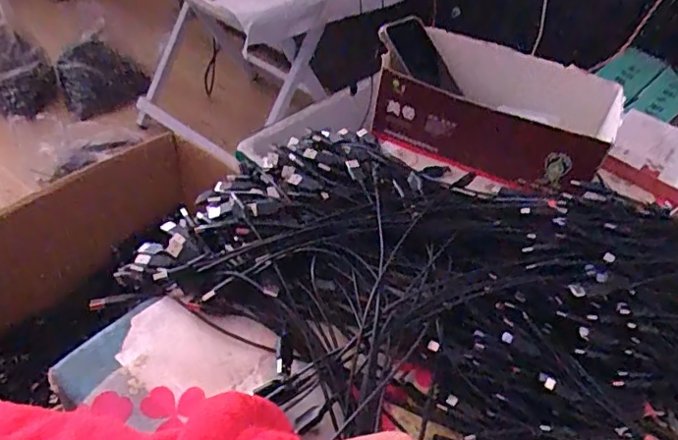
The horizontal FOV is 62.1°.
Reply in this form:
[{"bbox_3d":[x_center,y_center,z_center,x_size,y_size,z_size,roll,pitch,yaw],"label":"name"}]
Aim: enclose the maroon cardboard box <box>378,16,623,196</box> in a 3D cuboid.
[{"bbox_3d":[0.175,-0.133,0.664,0.269,0.082,0.145,20,48,11],"label":"maroon cardboard box"}]

